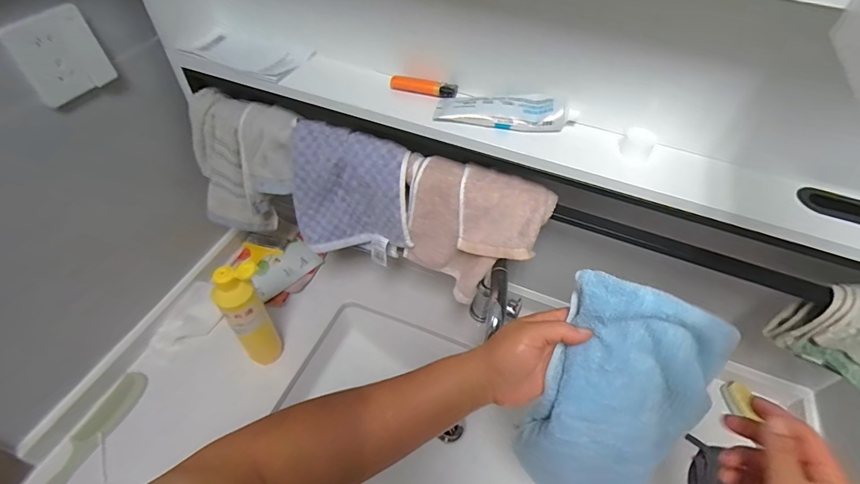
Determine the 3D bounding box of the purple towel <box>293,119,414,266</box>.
[{"bbox_3d":[-0.108,-0.059,0.582,0.169,0.177,0.034,15,32,11],"label":"purple towel"}]

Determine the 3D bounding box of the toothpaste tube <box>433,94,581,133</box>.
[{"bbox_3d":[0.089,-0.154,0.484,0.160,0.028,0.041,9,51,3],"label":"toothpaste tube"}]

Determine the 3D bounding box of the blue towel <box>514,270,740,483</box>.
[{"bbox_3d":[0.171,0.177,0.417,0.122,0.317,0.068,2,31,-2],"label":"blue towel"}]

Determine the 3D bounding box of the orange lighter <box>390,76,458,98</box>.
[{"bbox_3d":[-0.008,-0.190,0.514,0.082,0.014,0.016,12,51,6],"label":"orange lighter"}]

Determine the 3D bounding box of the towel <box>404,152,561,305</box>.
[{"bbox_3d":[0.047,-0.011,0.546,0.180,0.175,0.053,25,32,22],"label":"towel"}]

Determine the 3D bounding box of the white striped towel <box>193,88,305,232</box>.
[{"bbox_3d":[-0.278,-0.108,0.644,0.187,0.227,0.068,25,33,15],"label":"white striped towel"}]

